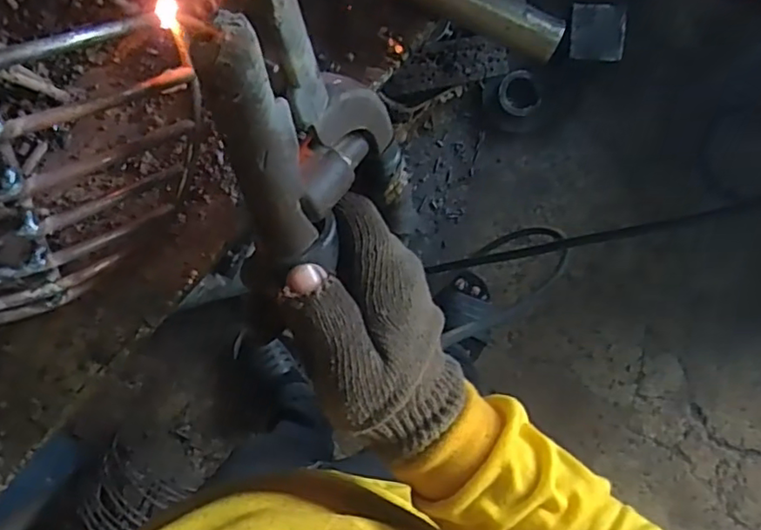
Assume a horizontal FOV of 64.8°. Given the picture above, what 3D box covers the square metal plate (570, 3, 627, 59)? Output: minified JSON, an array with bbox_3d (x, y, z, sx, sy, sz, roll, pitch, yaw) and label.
[{"bbox_3d":[0.394,-0.421,1.082,0.102,0.011,0.096,-2,97,-6],"label":"square metal plate"}]

